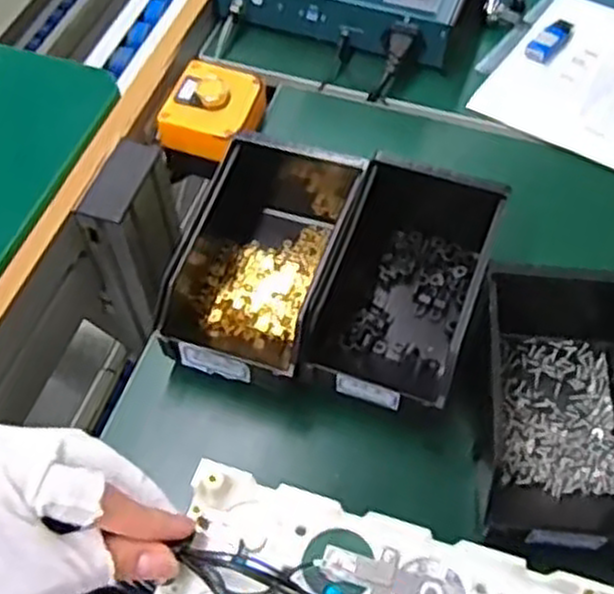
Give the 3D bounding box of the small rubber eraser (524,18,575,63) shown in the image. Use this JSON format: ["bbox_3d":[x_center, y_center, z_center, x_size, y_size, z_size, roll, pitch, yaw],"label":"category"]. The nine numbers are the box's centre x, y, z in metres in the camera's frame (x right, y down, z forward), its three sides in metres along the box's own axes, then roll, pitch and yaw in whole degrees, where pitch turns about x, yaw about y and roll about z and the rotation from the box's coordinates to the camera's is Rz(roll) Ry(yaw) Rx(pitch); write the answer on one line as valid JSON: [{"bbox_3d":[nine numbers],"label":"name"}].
[{"bbox_3d":[0.237,-0.248,0.769,0.028,0.009,0.060,37,65,22],"label":"small rubber eraser"}]

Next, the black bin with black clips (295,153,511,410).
[{"bbox_3d":[0.076,-0.015,0.585,0.102,0.079,0.206,17,59,12],"label":"black bin with black clips"}]

